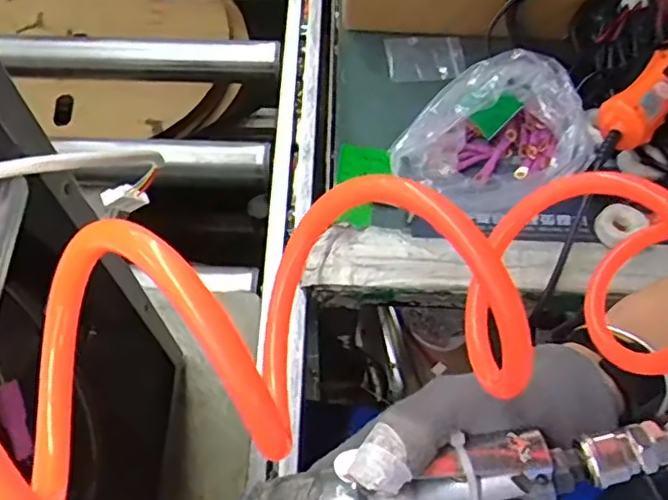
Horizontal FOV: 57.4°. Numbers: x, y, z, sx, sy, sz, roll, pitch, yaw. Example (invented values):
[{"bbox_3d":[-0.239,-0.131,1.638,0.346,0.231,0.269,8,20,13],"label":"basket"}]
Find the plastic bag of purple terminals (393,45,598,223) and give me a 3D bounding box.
[{"bbox_3d":[0.141,-0.091,0.545,0.174,0.075,0.139,-41,70,-20],"label":"plastic bag of purple terminals"}]

